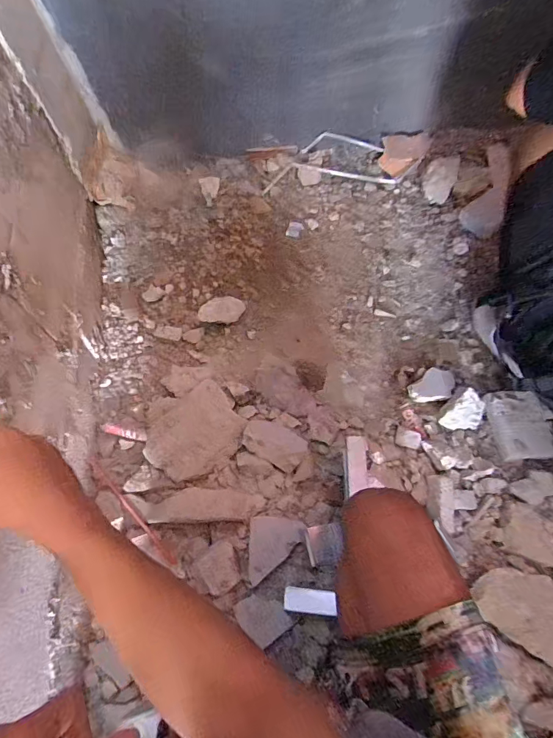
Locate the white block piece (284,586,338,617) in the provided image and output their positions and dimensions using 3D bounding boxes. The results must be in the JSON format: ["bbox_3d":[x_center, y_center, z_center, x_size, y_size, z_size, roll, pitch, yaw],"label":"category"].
[{"bbox_3d":[0.055,0.365,0.631,0.084,0.023,0.035,-2,64,18],"label":"white block piece"}]

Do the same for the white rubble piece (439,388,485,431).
[{"bbox_3d":[0.400,0.094,0.843,0.094,0.029,0.061,-41,70,-16],"label":"white rubble piece"}]

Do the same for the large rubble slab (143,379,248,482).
[{"bbox_3d":[-0.163,0.128,0.803,0.190,0.026,0.150,-32,81,-15],"label":"large rubble slab"}]

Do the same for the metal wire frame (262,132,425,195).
[{"bbox_3d":[0.193,-0.623,1.210,0.480,0.065,0.156,-5,65,-3],"label":"metal wire frame"}]

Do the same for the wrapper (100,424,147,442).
[{"bbox_3d":[-0.322,0.133,0.844,0.110,0.017,0.018,13,66,5],"label":"wrapper"}]

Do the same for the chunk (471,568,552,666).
[{"bbox_3d":[0.418,0.395,0.655,0.173,0.053,0.117,22,67,11],"label":"chunk"}]

